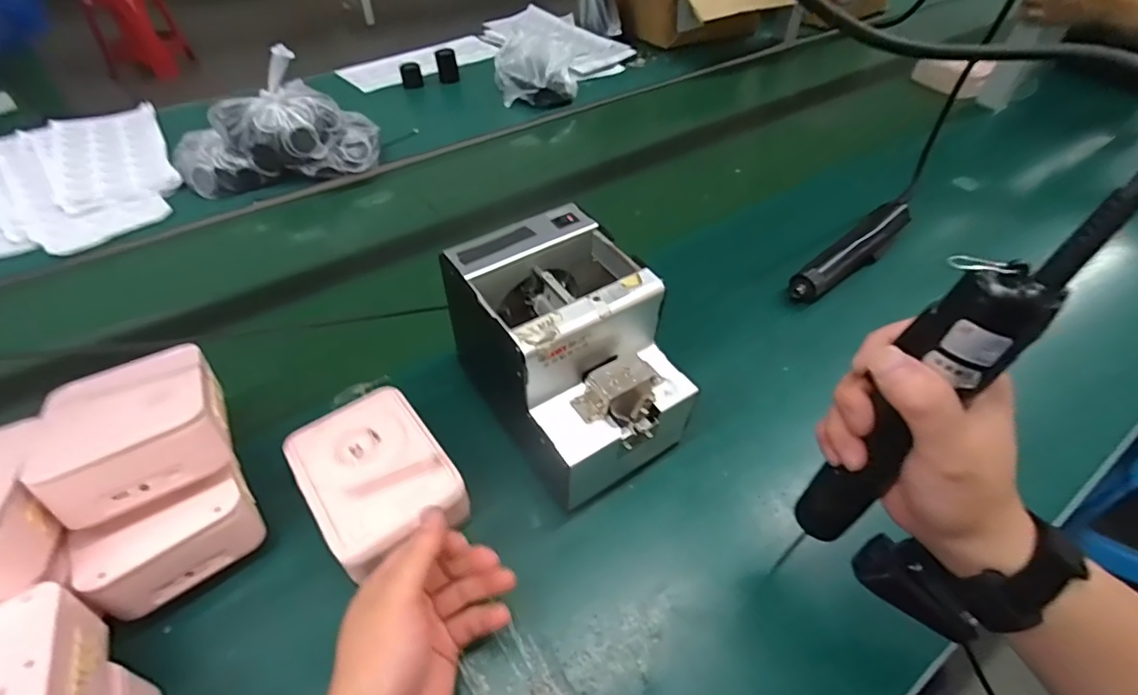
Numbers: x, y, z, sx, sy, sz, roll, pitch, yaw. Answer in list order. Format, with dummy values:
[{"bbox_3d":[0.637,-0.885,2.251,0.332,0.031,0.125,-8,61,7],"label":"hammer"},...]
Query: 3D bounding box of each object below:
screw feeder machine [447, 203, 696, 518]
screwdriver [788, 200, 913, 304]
[{"bbox_3d":[0.001,0.006,0.441,0.129,0.150,0.179,-30,55,-23],"label":"screw feeder machine"},{"bbox_3d":[0.333,-0.115,0.626,0.204,0.045,0.038,-32,54,-26],"label":"screwdriver"}]

